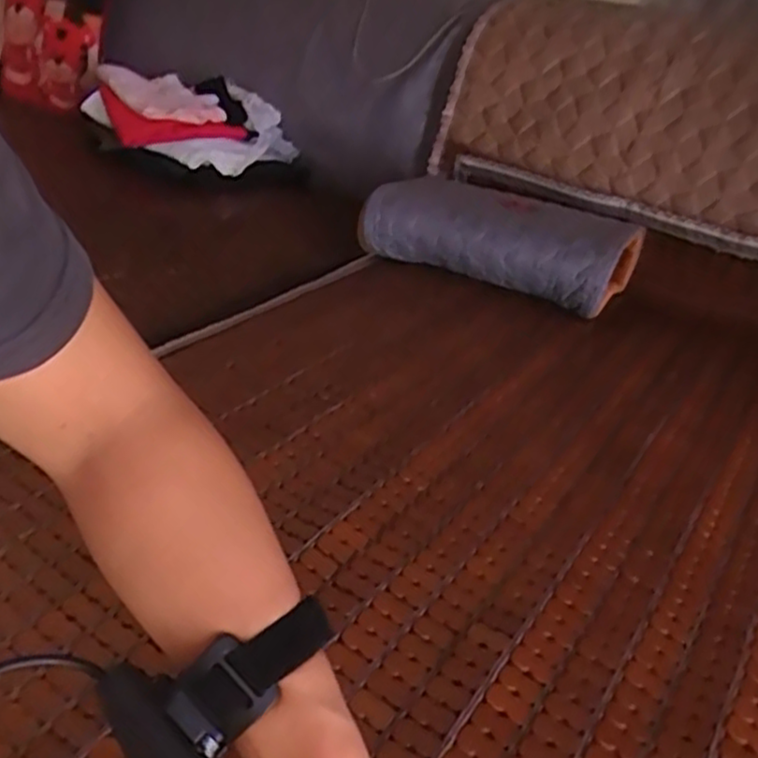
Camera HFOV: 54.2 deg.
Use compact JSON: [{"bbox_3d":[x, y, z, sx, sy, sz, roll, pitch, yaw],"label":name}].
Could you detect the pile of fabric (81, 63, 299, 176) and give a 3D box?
[{"bbox_3d":[-0.327,-0.454,1.299,0.348,0.100,0.290,-2,32,-12],"label":"pile of fabric"}]

